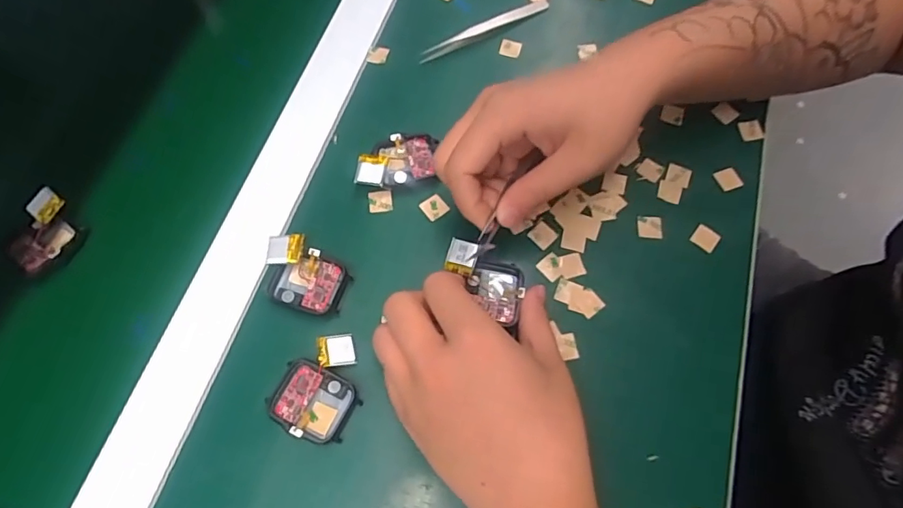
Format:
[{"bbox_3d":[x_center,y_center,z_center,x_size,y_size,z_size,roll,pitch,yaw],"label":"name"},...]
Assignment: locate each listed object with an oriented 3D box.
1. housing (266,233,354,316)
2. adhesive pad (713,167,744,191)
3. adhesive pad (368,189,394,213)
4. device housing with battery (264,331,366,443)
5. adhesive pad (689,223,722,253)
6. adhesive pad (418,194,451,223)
[{"bbox_3d":[-0.090,0.013,0.316,0.052,0.010,0.040,19,69,7],"label":"housing"},{"bbox_3d":[0.193,-0.052,0.360,0.015,0.004,0.016,-21,69,-2],"label":"adhesive pad"},{"bbox_3d":[-0.048,-0.036,0.348,0.016,0.004,0.015,-7,81,1],"label":"adhesive pad"},{"bbox_3d":[-0.073,0.074,0.296,0.045,0.010,0.058,24,69,9],"label":"device housing with battery"},{"bbox_3d":[0.169,-0.011,0.345,0.016,0.004,0.016,34,75,12],"label":"adhesive pad"},{"bbox_3d":[-0.011,-0.031,0.347,0.016,0.004,0.016,-29,71,-12],"label":"adhesive pad"}]

